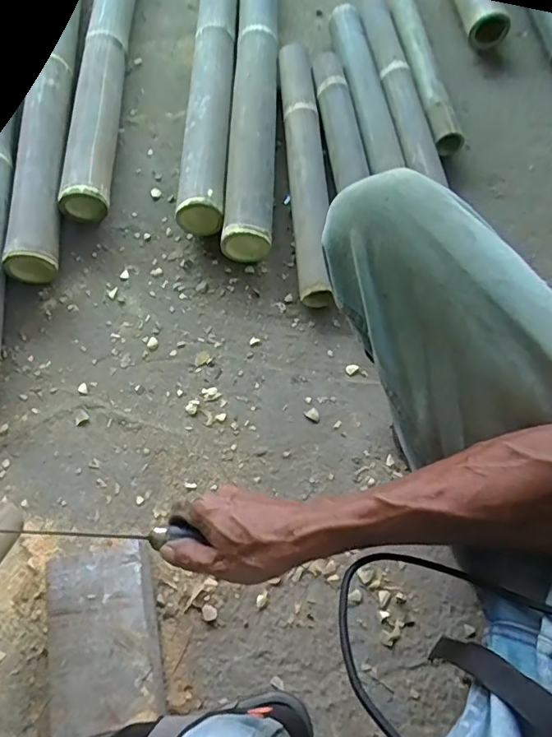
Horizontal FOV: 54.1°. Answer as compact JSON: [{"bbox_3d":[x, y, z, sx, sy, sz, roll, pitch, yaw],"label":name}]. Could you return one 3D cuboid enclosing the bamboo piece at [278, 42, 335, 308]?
[{"bbox_3d":[0.054,-0.354,0.914,0.072,0.070,0.531,-4,67,1],"label":"bamboo piece"}]

